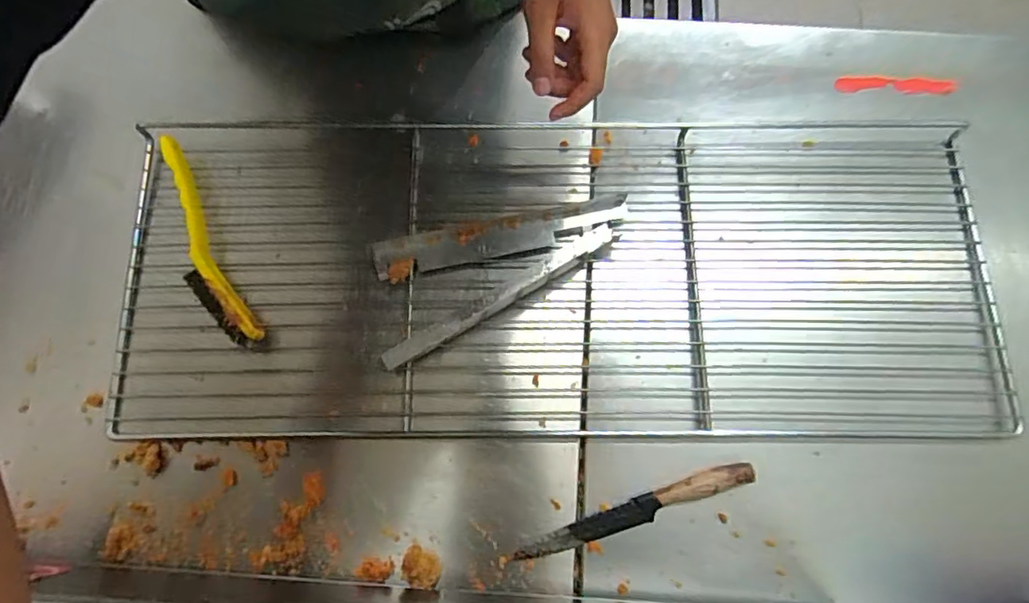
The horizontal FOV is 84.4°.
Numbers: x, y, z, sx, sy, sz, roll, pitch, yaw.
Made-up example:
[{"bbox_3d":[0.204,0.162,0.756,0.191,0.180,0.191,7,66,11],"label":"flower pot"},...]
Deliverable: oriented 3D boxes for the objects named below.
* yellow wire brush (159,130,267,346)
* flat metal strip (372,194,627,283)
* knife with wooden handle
[{"bbox_3d":[-0.299,-0.054,0.541,0.044,0.038,0.225,-28,76,-7],"label":"yellow wire brush"},{"bbox_3d":[-0.012,-0.063,0.552,0.246,0.012,0.039,-14,74,-4],"label":"flat metal strip"},{"bbox_3d":[0.103,0.183,0.487,0.210,0.030,0.022,-20,75,-6],"label":"knife with wooden handle"}]

